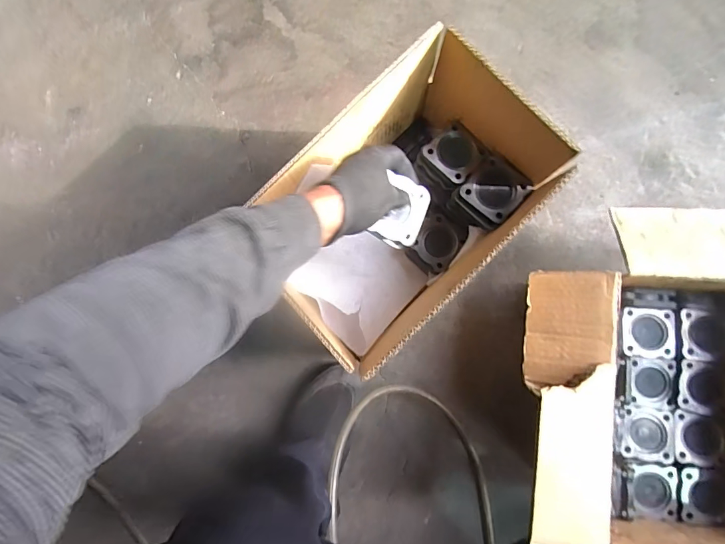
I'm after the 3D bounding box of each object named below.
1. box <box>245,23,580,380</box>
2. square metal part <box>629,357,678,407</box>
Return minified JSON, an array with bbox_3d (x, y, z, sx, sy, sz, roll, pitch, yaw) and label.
[{"bbox_3d":[0.047,-0.066,0.546,0.334,0.249,0.218,-44,81,-3],"label":"box"},{"bbox_3d":[0.400,0.152,0.573,0.061,0.021,0.061,4,82,5],"label":"square metal part"}]

